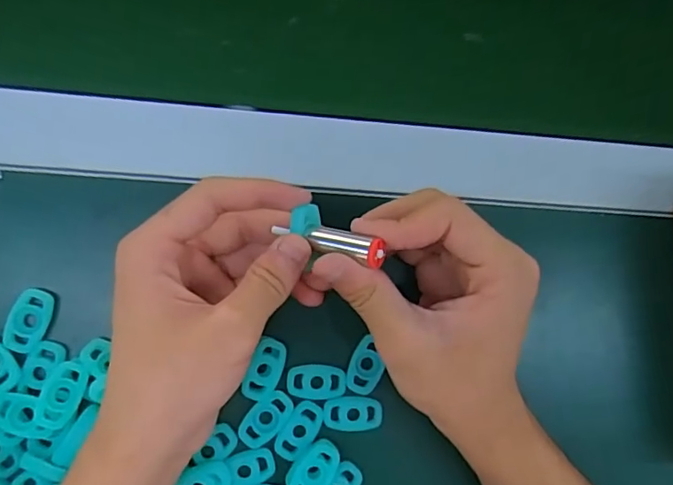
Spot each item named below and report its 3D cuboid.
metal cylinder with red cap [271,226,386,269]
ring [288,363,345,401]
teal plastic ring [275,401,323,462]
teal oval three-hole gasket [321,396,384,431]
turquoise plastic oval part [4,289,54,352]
[{"bbox_3d":[0.003,0.001,0.243,0.038,0.009,0.011,12,85,28],"label":"metal cylinder with red cap"},{"bbox_3d":[-0.011,0.076,0.291,0.031,0.004,0.018,1,87,-8],"label":"ring"},{"bbox_3d":[-0.020,0.101,0.287,0.018,0.004,0.032,31,84,-6],"label":"teal plastic ring"},{"bbox_3d":[0.009,0.094,0.292,0.032,0.004,0.019,5,87,-8],"label":"teal oval three-hole gasket"},{"bbox_3d":[-0.157,0.040,0.273,0.019,0.005,0.032,21,81,-7],"label":"turquoise plastic oval part"}]

